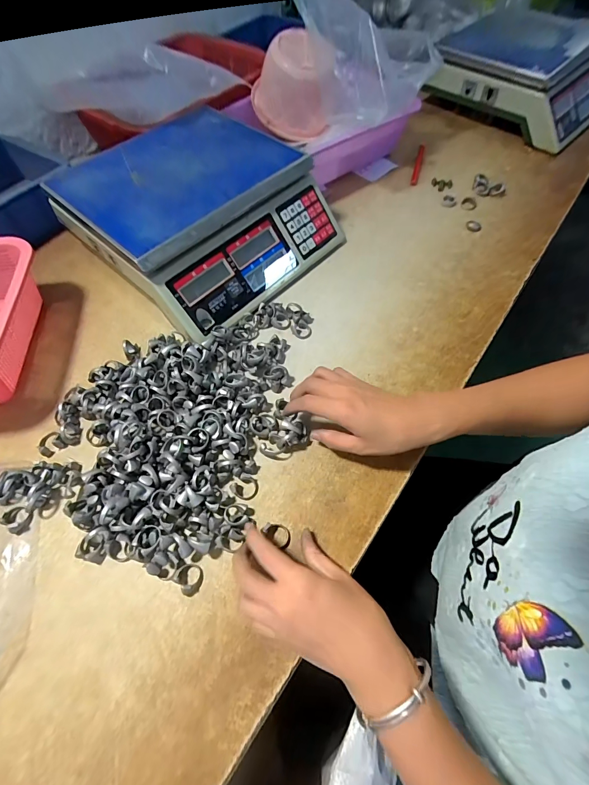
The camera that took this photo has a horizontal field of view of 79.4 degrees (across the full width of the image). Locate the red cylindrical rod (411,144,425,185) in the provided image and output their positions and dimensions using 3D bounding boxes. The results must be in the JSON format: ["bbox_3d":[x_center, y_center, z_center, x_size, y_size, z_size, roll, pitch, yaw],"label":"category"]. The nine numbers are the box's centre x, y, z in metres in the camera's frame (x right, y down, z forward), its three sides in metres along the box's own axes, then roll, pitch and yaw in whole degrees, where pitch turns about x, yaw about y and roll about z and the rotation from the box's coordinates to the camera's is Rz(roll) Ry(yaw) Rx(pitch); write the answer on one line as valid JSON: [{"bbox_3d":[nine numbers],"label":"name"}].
[{"bbox_3d":[0.232,-0.428,0.663,0.011,0.017,0.142,14,61,9],"label":"red cylindrical rod"}]

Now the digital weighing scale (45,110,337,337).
[{"bbox_3d":[-0.131,-0.248,0.499,0.294,0.115,0.279,38,67,20],"label":"digital weighing scale"}]

